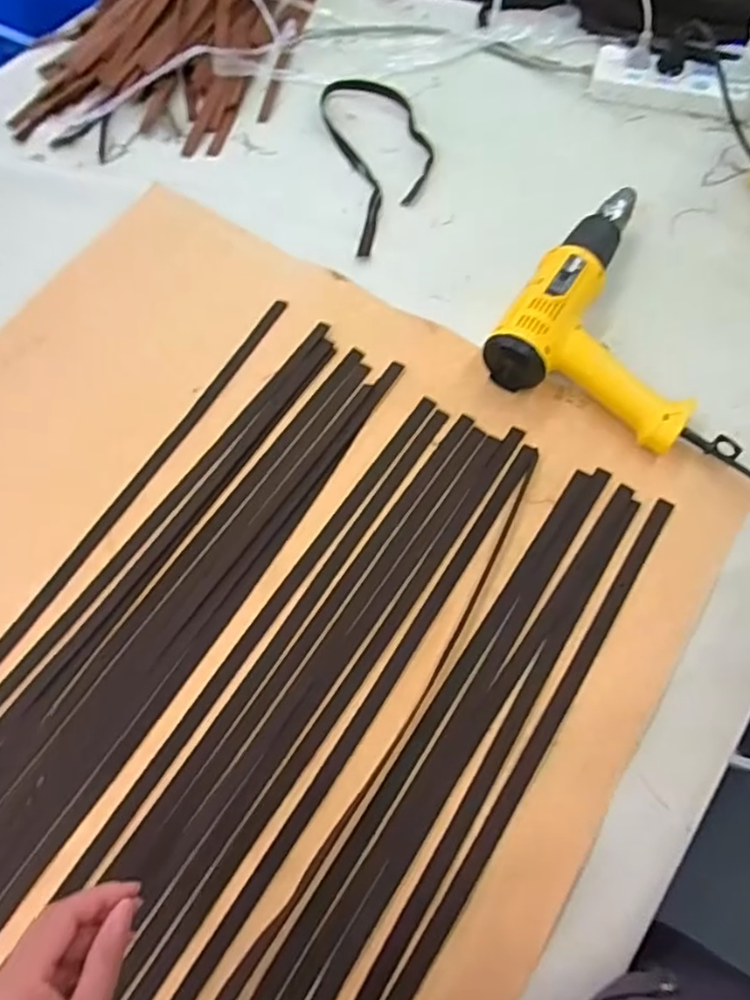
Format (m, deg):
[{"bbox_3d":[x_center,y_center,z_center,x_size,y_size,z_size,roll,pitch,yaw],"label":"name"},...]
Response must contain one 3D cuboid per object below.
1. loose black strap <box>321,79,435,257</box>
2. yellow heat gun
[{"bbox_3d":[0.010,-0.443,0.804,0.119,0.014,0.299,-12,65,-2],"label":"loose black strap"},{"bbox_3d":[0.264,-0.204,0.651,0.204,0.065,0.274,29,70,15],"label":"yellow heat gun"}]

